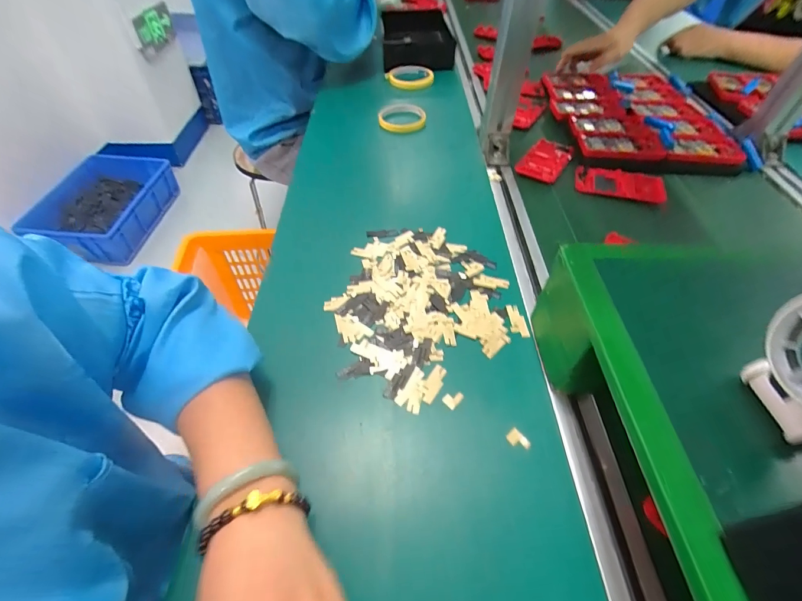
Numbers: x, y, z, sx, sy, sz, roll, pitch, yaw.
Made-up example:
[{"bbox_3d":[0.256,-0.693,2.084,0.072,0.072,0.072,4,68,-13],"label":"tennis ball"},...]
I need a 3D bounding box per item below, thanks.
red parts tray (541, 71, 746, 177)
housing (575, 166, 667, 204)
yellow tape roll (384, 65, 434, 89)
[{"bbox_3d":[0.416,-0.338,0.675,0.267,0.025,0.331,1,51,-1],"label":"red parts tray"},{"bbox_3d":[0.322,-0.172,0.560,0.121,0.011,0.064,14,52,10],"label":"housing"},{"bbox_3d":[0.019,-0.491,0.822,0.098,0.013,0.103,-1,51,1],"label":"yellow tape roll"}]

